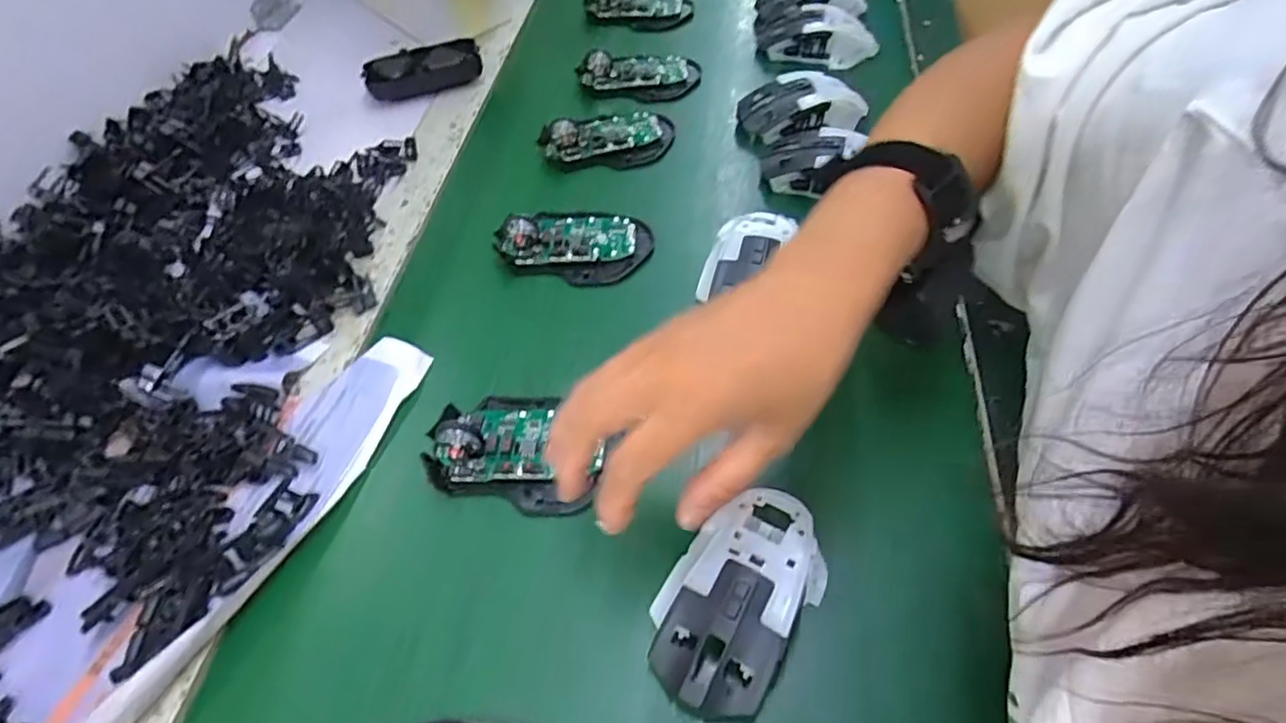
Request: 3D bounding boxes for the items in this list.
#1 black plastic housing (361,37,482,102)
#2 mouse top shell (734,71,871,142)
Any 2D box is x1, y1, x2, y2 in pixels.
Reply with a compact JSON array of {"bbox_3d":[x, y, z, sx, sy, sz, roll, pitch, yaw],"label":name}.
[{"bbox_3d":[-0.211,-0.281,0.618,0.108,0.030,0.051,-24,57,-16],"label":"black plastic housing"},{"bbox_3d":[0.139,-0.222,0.556,0.110,0.034,0.054,-18,57,-8],"label":"mouse top shell"}]

